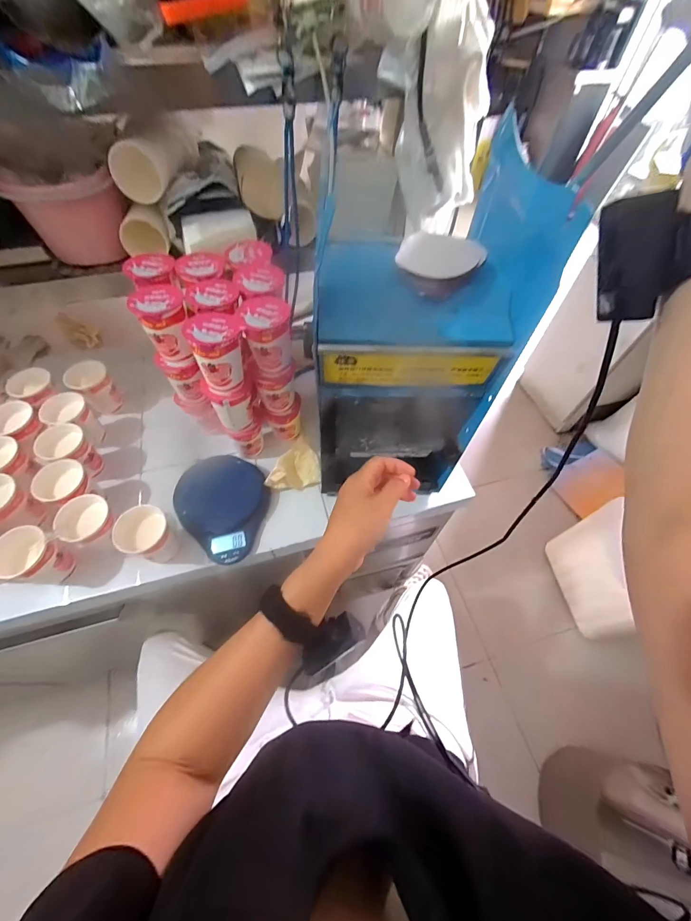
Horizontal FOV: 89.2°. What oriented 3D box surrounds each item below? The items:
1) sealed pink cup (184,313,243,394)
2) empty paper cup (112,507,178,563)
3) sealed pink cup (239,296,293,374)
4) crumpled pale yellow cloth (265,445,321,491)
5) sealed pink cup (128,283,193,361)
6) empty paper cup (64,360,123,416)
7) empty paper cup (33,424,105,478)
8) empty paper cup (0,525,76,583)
[{"bbox_3d":[-0.168,-0.147,0.470,0.066,0.085,0.074,-21,61,-15],"label":"sealed pink cup"},{"bbox_3d":[-0.277,0.109,0.498,0.067,0.077,0.063,1,58,-2],"label":"empty paper cup"},{"bbox_3d":[-0.104,-0.174,0.484,0.068,0.081,0.072,-9,59,-8],"label":"sealed pink cup"},{"bbox_3d":[-0.079,0.013,0.605,0.074,0.033,0.105,26,60,13],"label":"crumpled pale yellow cloth"},{"bbox_3d":[-0.251,-0.194,0.494,0.065,0.081,0.078,-18,60,-13],"label":"sealed pink cup"},{"bbox_3d":[-0.460,-0.127,0.658,0.072,0.091,0.067,41,65,21],"label":"empty paper cup"},{"bbox_3d":[-0.444,-0.012,0.567,0.068,0.071,0.065,1,58,-2],"label":"empty paper cup"},{"bbox_3d":[-0.422,0.133,0.476,0.062,0.070,0.063,1,58,-2],"label":"empty paper cup"}]

